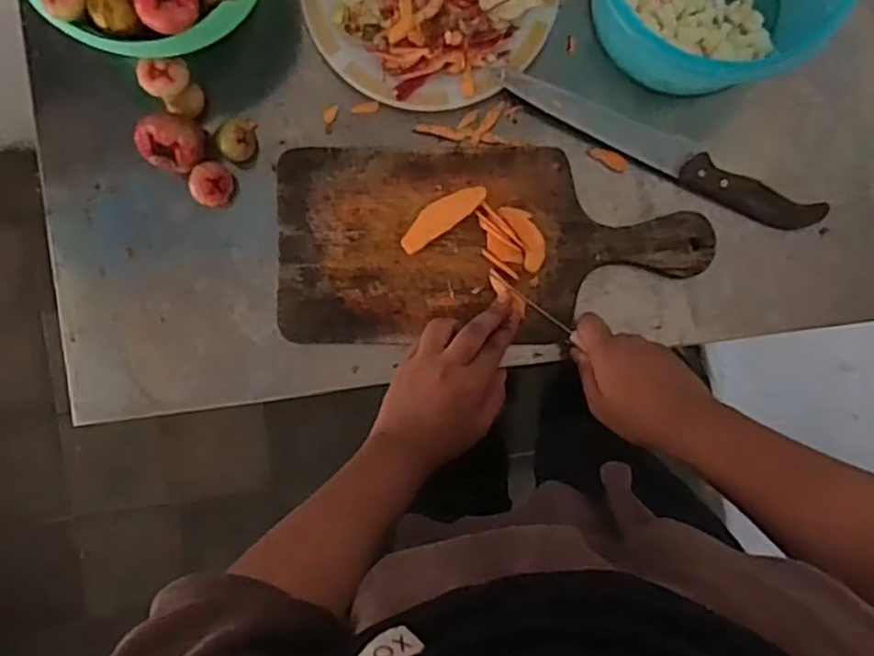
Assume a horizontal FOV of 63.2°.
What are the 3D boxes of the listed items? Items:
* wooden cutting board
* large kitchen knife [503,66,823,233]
[{"bbox_3d":[0.044,-0.073,0.614,0.363,0.021,0.166,-1,90,1],"label":"wooden cutting board"},{"bbox_3d":[0.193,-0.157,0.615,0.292,0.025,0.037,28,90,1],"label":"large kitchen knife"}]

